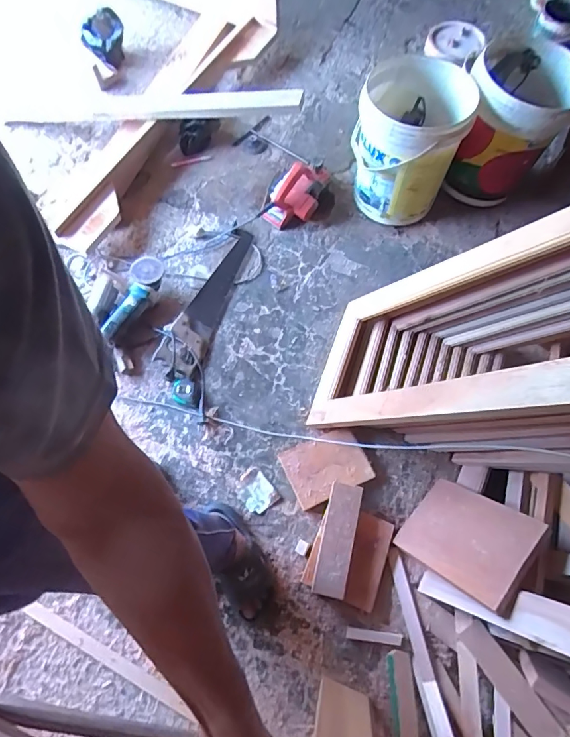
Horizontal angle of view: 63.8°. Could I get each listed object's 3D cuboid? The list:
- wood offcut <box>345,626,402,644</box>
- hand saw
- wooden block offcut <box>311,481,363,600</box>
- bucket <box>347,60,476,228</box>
[{"bbox_3d":[0.203,0.611,1.047,0.124,0.011,0.022,7,68,3],"label":"wood offcut"},{"bbox_3d":[-0.229,-0.206,1.378,0.129,0.040,0.519,21,69,9],"label":"hand saw"},{"bbox_3d":[0.124,0.401,1.082,0.076,0.028,0.251,8,71,19],"label":"wooden block offcut"},{"bbox_3d":[0.367,-0.682,1.396,0.299,0.382,0.315,0,67,0],"label":"bucket"}]

